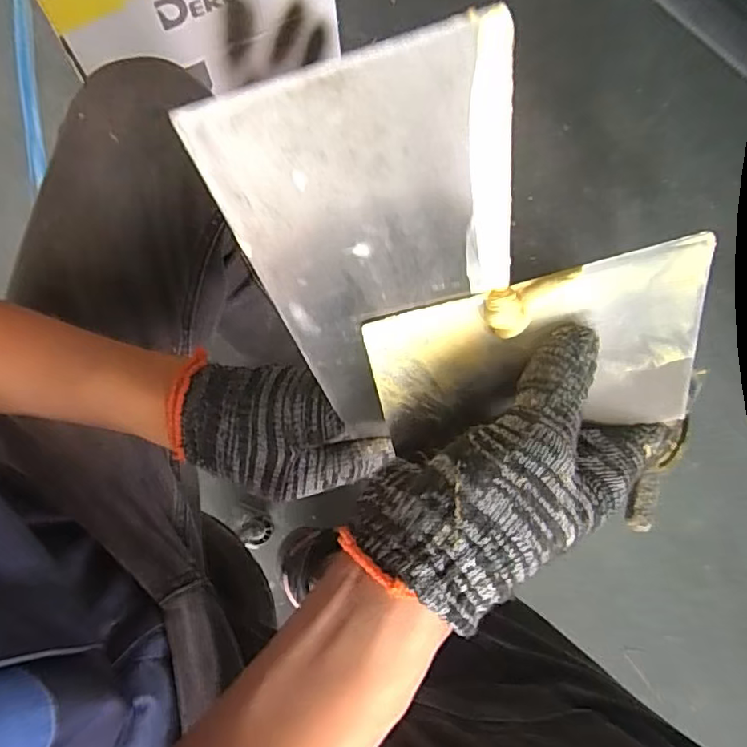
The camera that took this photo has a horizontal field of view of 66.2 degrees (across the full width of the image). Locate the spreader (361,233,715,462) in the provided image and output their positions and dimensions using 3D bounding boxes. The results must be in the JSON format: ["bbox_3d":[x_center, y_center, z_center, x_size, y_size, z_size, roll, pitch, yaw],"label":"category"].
[{"bbox_3d":[0.072,-0.005,0.238,0.141,0.010,0.068,-14,108,-1],"label":"spreader"}]

